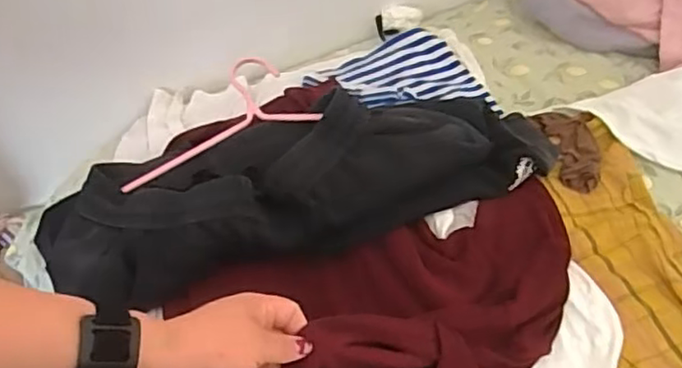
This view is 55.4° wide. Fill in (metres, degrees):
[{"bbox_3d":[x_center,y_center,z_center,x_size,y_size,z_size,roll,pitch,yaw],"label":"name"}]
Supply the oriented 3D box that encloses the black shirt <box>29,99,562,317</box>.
[{"bbox_3d":[-0.042,0.001,0.727,0.545,0.067,0.175,-16,58,-11],"label":"black shirt"}]

